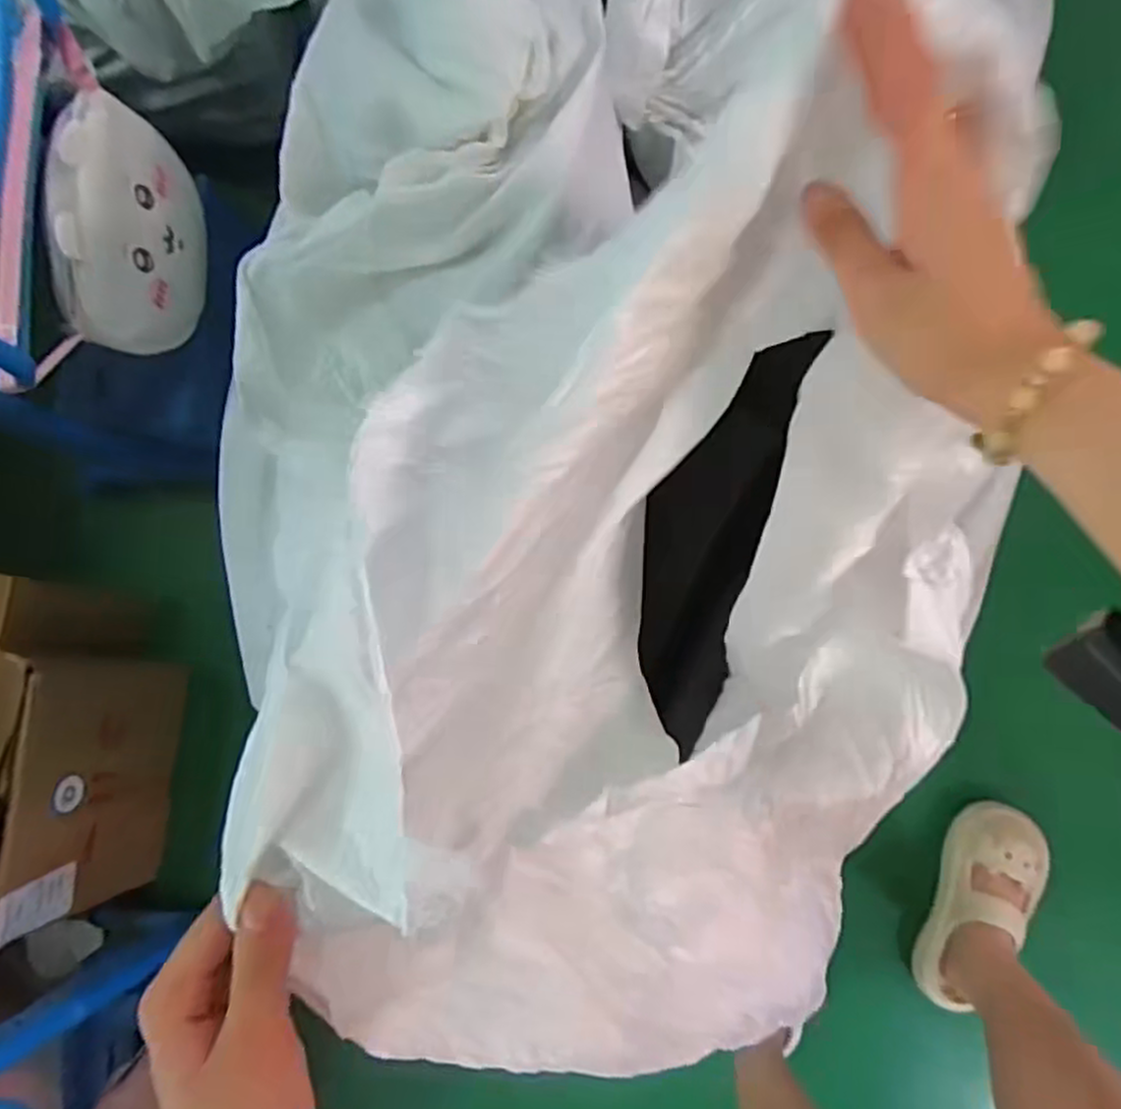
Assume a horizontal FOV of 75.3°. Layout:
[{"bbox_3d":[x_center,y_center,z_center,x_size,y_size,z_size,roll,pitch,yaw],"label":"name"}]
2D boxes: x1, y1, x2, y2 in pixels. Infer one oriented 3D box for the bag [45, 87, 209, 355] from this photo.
[{"bbox_3d":[-0.439,-0.323,0.745,0.057,0.172,0.235,8,85,9],"label":"bag"}]

